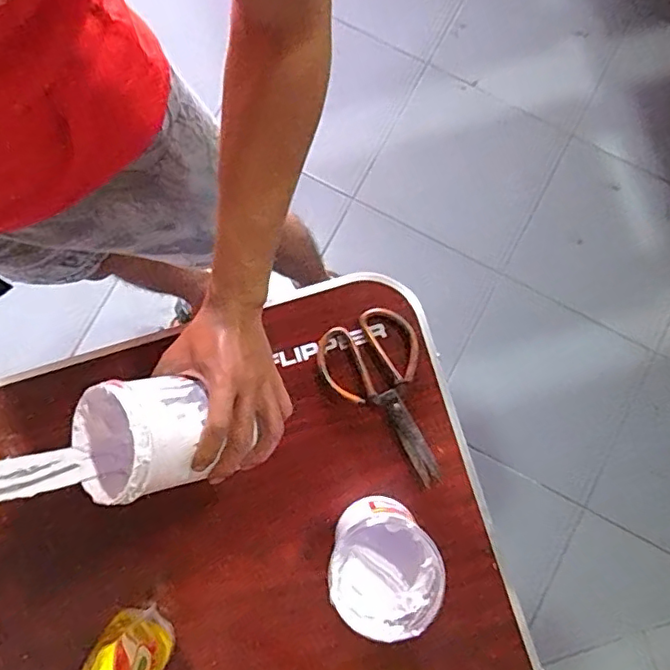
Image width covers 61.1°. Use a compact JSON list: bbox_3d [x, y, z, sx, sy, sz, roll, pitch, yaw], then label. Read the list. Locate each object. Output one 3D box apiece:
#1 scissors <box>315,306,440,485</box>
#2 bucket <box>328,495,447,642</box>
[{"bbox_3d":[0.066,0.070,0.637,0.110,0.012,0.201,-29,83,-4],"label":"scissors"},{"bbox_3d":[0.043,0.212,0.540,0.098,0.115,0.105,-30,82,-4],"label":"bucket"}]

